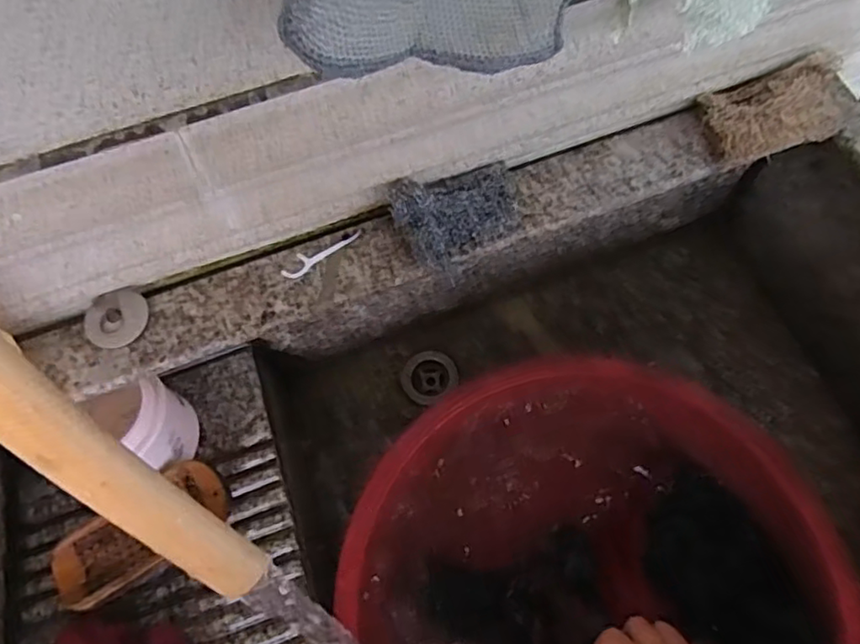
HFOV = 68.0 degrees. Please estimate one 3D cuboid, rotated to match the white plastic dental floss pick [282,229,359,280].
[{"bbox_3d":[-0.085,-0.055,0.496,0.067,0.004,0.018,-36,71,-12],"label":"white plastic dental floss pick"}]

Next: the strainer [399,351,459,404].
[{"bbox_3d":[-0.002,0.058,0.684,0.058,0.016,0.053,-1,68,2],"label":"strainer"}]

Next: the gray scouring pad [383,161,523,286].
[{"bbox_3d":[0.021,-0.083,0.484,0.095,0.022,0.063,-20,104,-13],"label":"gray scouring pad"}]

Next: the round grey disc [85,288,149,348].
[{"bbox_3d":[-0.233,-0.003,0.473,0.043,0.010,0.044,-1,68,2],"label":"round grey disc"}]

